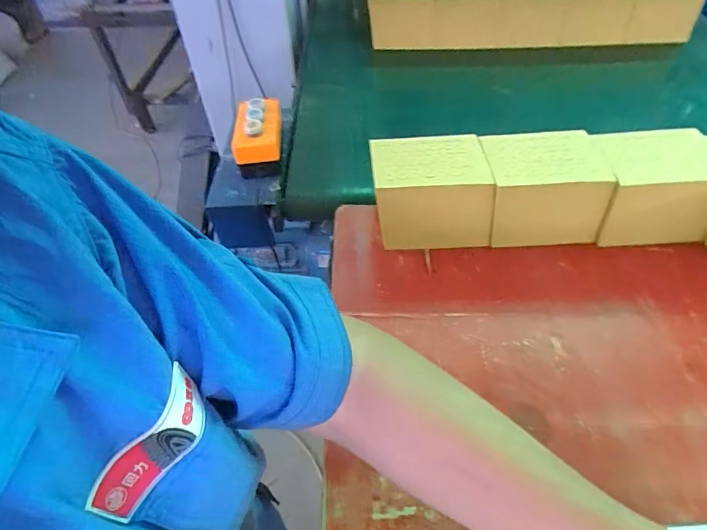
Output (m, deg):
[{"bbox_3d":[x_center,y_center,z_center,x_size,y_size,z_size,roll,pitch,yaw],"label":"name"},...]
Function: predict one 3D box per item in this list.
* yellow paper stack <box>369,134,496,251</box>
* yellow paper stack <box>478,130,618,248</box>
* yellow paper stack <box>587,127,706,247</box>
[{"bbox_3d":[0.114,-0.107,0.650,0.164,0.126,0.118,-3,49,1],"label":"yellow paper stack"},{"bbox_3d":[0.274,-0.111,0.644,0.167,0.123,0.127,-4,49,1],"label":"yellow paper stack"},{"bbox_3d":[0.442,-0.115,0.635,0.192,0.133,0.118,-2,49,2],"label":"yellow paper stack"}]

